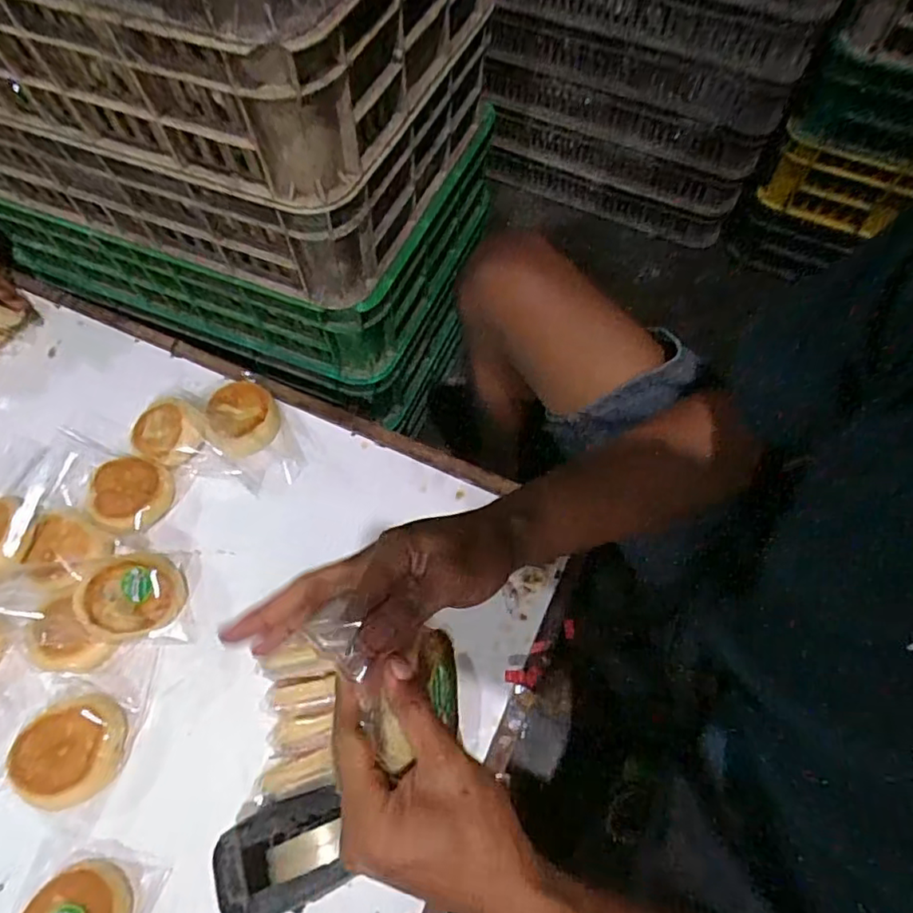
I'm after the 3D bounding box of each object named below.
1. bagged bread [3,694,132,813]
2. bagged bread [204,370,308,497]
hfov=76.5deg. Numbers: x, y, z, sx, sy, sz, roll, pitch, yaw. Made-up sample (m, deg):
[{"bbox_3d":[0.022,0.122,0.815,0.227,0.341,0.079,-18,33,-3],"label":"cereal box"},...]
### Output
[{"bbox_3d":[-0.383,0.292,0.578,0.092,0.036,0.098,0,63,0],"label":"bagged bread"},{"bbox_3d":[-0.267,-0.038,0.735,0.103,0.041,0.175,-27,66,-13],"label":"bagged bread"}]

